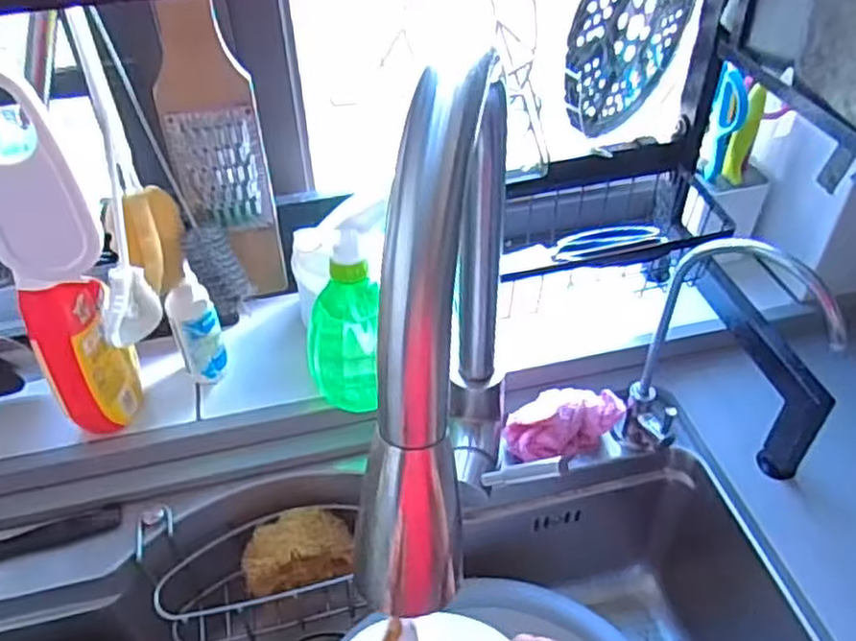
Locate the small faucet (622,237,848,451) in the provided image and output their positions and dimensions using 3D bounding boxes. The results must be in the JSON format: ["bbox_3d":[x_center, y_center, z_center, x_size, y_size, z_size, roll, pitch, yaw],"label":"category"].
[{"bbox_3d":[0.232,0.045,0.581,0.045,0.238,0.123,-30,51,-27],"label":"small faucet"}]

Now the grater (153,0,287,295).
[{"bbox_3d":[-0.161,-0.140,0.545,0.067,0.270,0.012,-11,35,-12],"label":"grater"}]

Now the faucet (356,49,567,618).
[{"bbox_3d":[0.015,0.034,0.407,0.038,0.338,0.240,8,45,10],"label":"faucet"}]

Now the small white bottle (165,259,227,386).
[{"bbox_3d":[-0.205,0.008,0.647,0.039,0.116,0.031,-18,46,-16],"label":"small white bottle"}]

